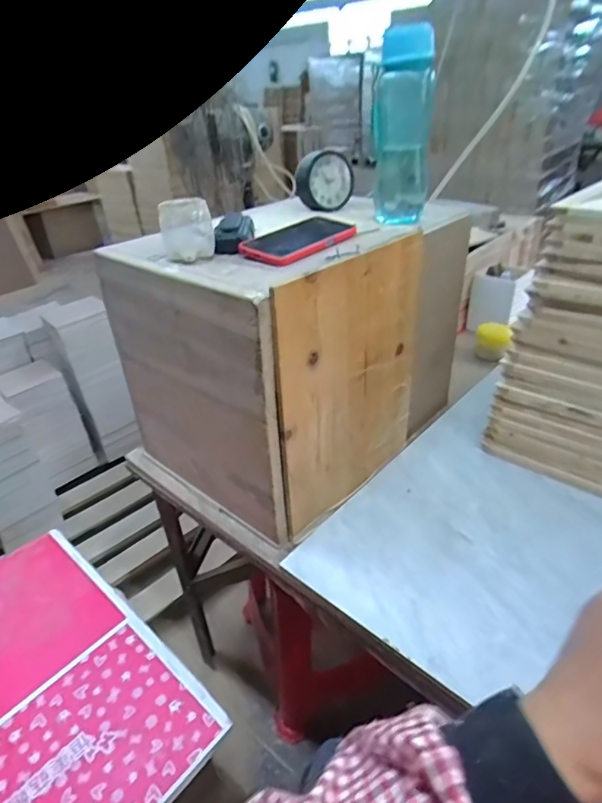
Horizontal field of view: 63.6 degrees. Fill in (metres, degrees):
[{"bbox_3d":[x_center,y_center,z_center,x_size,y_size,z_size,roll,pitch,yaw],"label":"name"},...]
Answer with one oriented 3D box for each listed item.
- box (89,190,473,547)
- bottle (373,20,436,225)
[{"bbox_3d":[0.013,-0.102,0.803,0.331,0.358,0.486,25,43,37],"label":"box"},{"bbox_3d":[0.143,-0.386,0.687,0.075,0.233,0.072,1,33,9],"label":"bottle"}]

